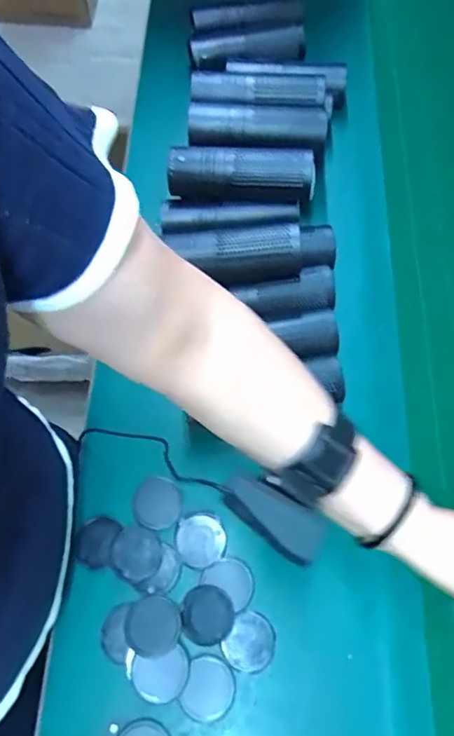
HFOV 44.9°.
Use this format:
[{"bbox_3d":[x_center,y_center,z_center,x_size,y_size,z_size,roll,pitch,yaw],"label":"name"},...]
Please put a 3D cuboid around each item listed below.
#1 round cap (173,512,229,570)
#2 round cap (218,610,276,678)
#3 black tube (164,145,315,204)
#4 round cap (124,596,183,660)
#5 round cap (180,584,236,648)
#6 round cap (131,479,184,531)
[{"bbox_3d":[-0.026,0.168,0.536,0.051,0.004,0.050,-1,67,2],"label":"round cap"},{"bbox_3d":[0.021,0.251,0.502,0.045,0.006,0.049,-1,67,2],"label":"round cap"},{"bbox_3d":[0.017,-0.220,0.626,0.163,0.045,0.046,6,67,4],"label":"black tube"},{"bbox_3d":[-0.068,0.237,0.504,0.050,0.004,0.050,-1,67,2],"label":"round cap"},{"bbox_3d":[-0.018,0.229,0.508,0.048,0.004,0.050,-6,66,-1],"label":"round cap"},{"bbox_3d":[-0.070,0.137,0.551,0.050,0.004,0.049,-1,67,2],"label":"round cap"}]

